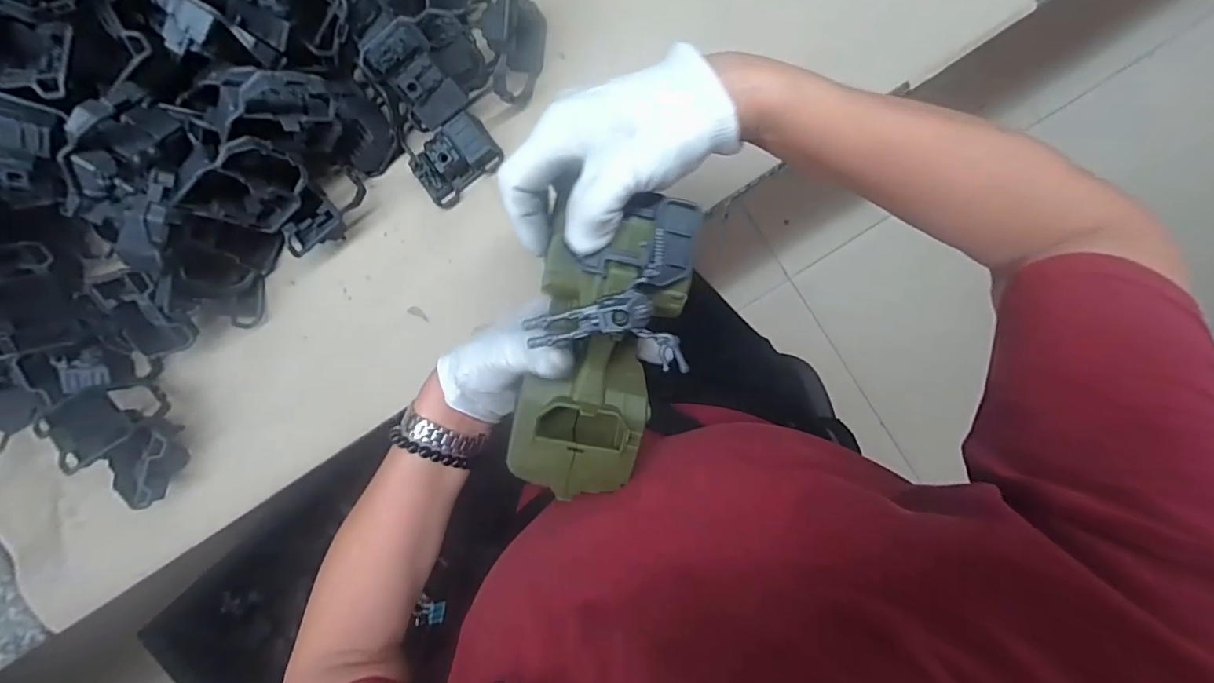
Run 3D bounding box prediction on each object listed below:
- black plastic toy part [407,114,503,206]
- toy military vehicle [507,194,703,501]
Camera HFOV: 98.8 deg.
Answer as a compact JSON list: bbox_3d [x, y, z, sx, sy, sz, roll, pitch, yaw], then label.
[{"bbox_3d":[-0.120,-0.143,0.412,0.067,0.031,0.042,-37,90,4],"label":"black plastic toy part"},{"bbox_3d":[-0.005,0.008,0.291,0.078,0.060,0.181,18,115,2],"label":"toy military vehicle"}]

